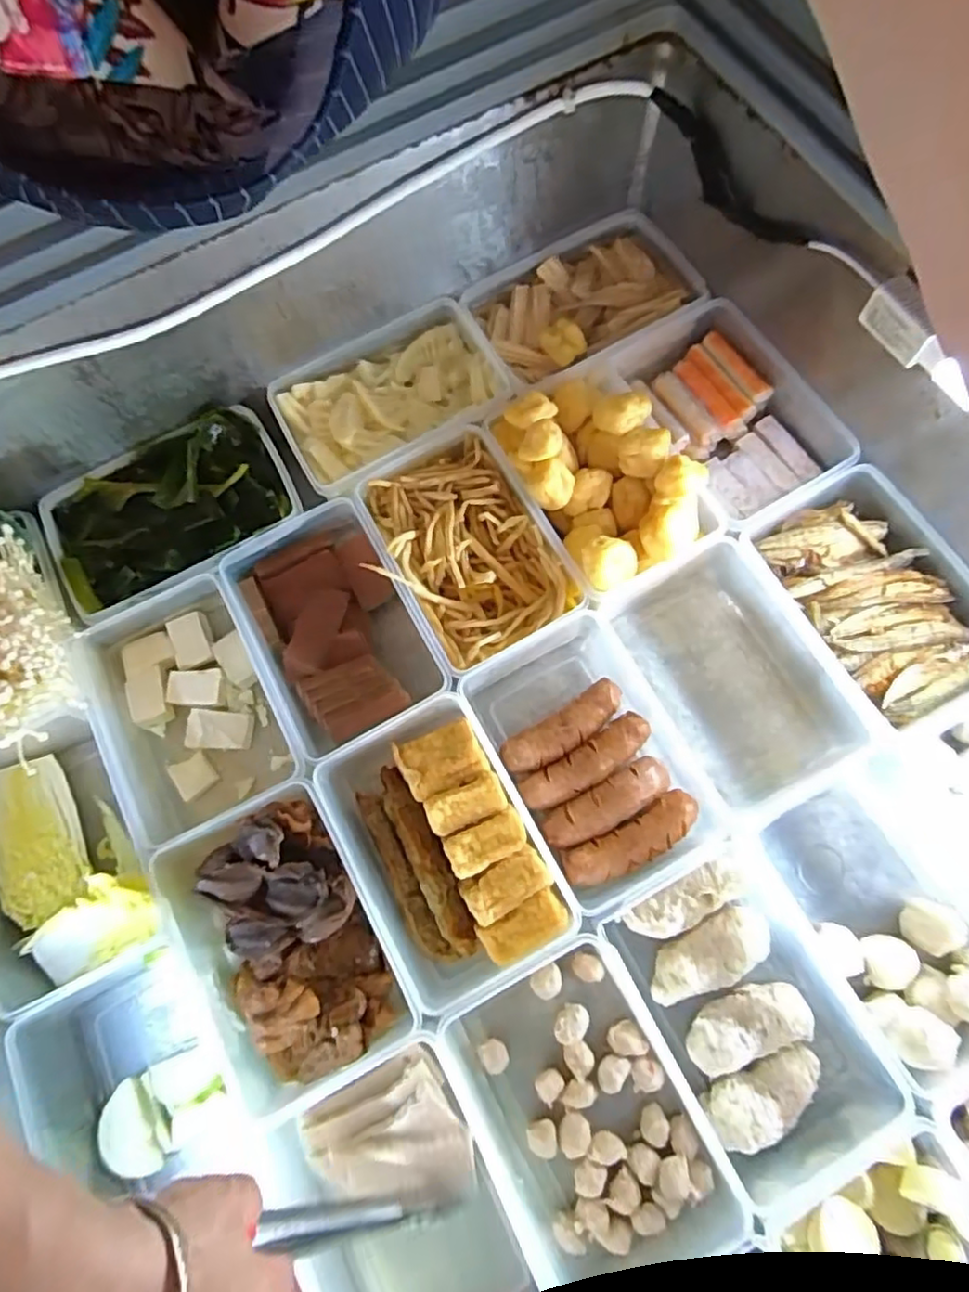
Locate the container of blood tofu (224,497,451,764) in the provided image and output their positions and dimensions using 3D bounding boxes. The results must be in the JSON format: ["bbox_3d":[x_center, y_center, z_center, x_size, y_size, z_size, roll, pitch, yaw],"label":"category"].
[{"bbox_3d":[-0.123,-0.016,0.518,0.118,0.048,0.189,-26,71,-10],"label":"container of blood tofu"}]

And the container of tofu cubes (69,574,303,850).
[{"bbox_3d":[-0.231,0.049,0.514,0.126,0.062,0.188,-27,71,-10],"label":"container of tofu cubes"}]

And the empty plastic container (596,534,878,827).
[{"bbox_3d":[0.191,0.021,0.495,0.117,0.067,0.191,-27,71,-10],"label":"empty plastic container"}]

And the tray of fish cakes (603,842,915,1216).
[{"bbox_3d":[0.174,0.246,0.439,0.127,0.065,0.185,-26,71,-10],"label":"tray of fish cakes"}]

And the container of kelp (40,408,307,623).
[{"bbox_3d":[-0.263,-0.113,0.544,0.195,0.051,0.125,-25,71,-9],"label":"container of kelp"}]

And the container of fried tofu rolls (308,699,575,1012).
[{"bbox_3d":[-0.033,0.144,0.474,0.124,0.063,0.197,-27,71,-10],"label":"container of fried tofu rolls"}]

